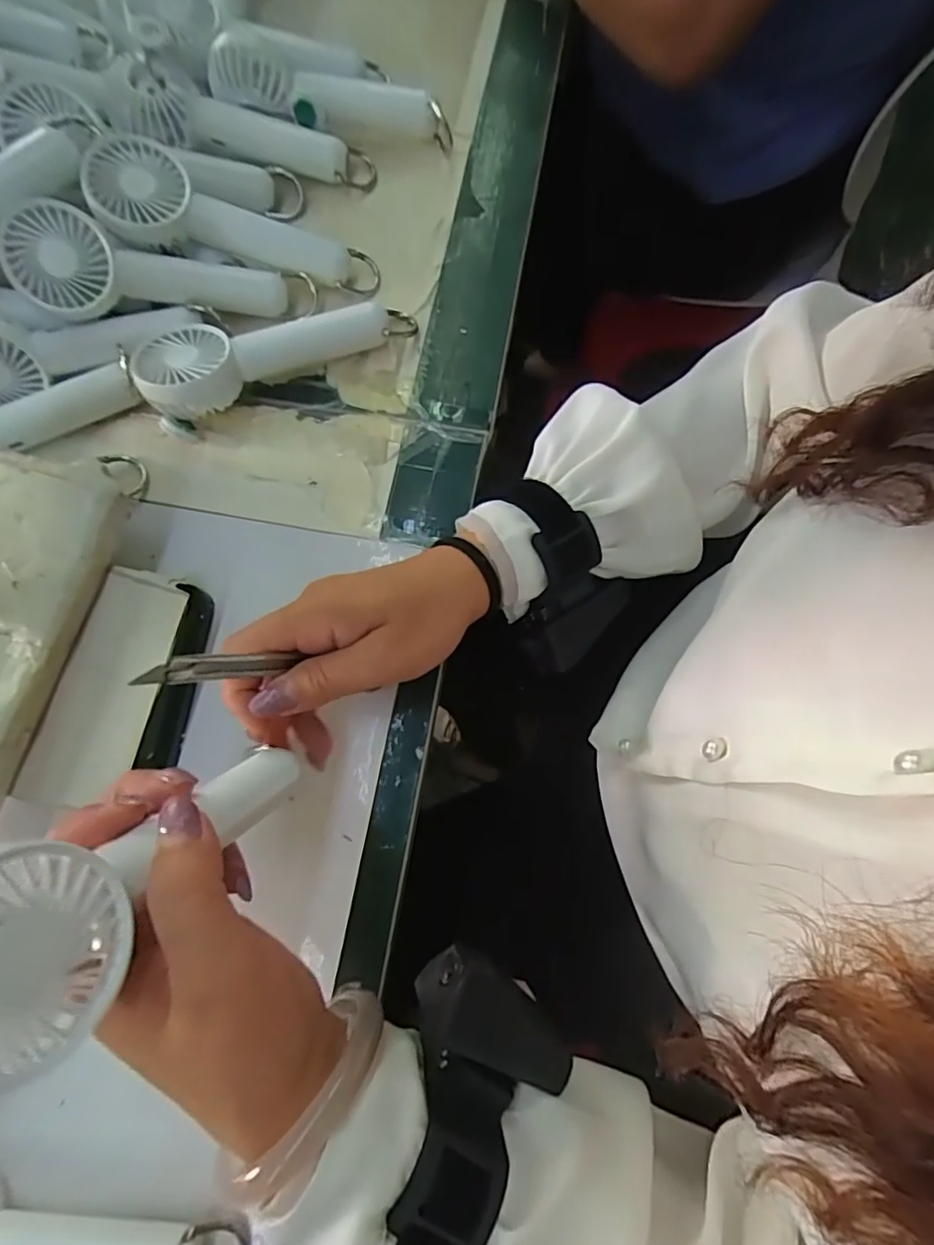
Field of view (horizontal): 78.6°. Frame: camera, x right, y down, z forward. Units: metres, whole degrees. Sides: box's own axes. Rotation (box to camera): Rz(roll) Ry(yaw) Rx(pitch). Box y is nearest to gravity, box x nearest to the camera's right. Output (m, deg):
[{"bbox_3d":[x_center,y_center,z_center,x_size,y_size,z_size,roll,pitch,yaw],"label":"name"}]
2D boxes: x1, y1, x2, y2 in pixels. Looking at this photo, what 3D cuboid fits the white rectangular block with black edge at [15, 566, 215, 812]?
[{"bbox_3d":[-0.175,0.035,0.302,0.055,0.038,0.120,13,77,3],"label":"white rectangular block with black edge"}]

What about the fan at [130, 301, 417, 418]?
[{"bbox_3d":[-0.114,-0.171,0.344,0.163,0.034,0.052,-25,78,-6],"label":"fan"}]

